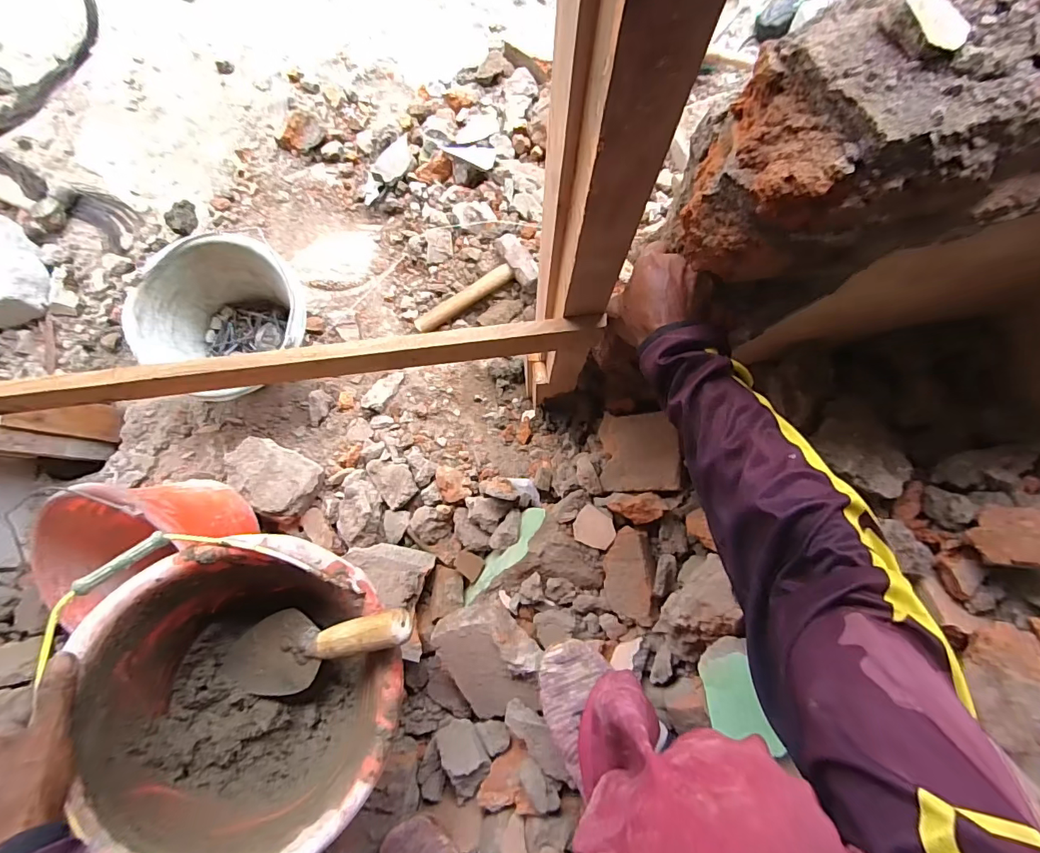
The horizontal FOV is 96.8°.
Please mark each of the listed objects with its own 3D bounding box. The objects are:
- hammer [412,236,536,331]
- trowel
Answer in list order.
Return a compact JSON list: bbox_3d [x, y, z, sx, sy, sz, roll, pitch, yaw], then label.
[{"bbox_3d":[-0.090,-0.255,0.852,0.236,0.051,0.109,-31,81,-5],"label":"hammer"},{"bbox_3d":[-0.226,0.242,0.498,0.285,0.058,0.089,-22,78,33],"label":"trowel"}]

